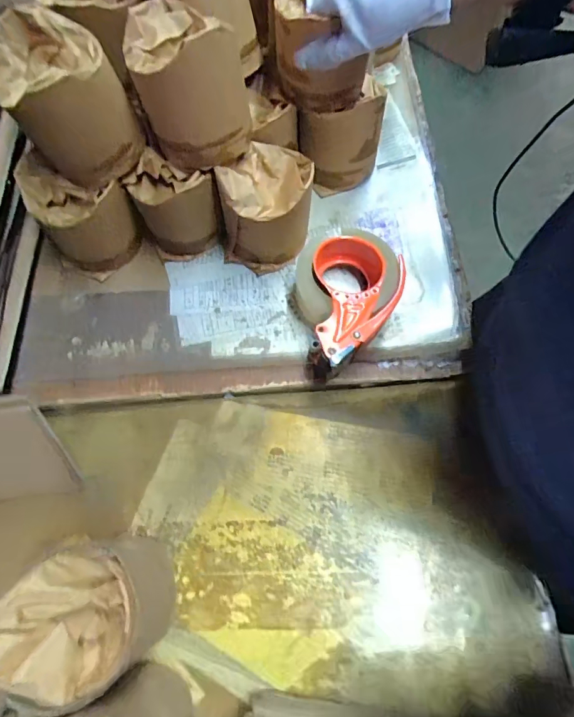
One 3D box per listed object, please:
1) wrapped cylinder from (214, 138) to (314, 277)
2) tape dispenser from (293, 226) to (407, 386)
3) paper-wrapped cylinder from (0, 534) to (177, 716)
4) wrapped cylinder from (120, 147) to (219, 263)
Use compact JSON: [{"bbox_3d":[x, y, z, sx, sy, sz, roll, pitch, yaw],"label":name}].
[{"bbox_3d":[-0.022,-0.176,0.500,0.102,0.108,0.109,5,71,1],"label":"wrapped cylinder"},{"bbox_3d":[0.075,-0.064,0.488,0.113,0.065,0.162,-4,71,-2],"label":"tape dispenser"},{"bbox_3d":[-0.161,0.212,0.366,0.107,0.119,0.111,-5,71,-2],"label":"paper-wrapped cylinder"},{"bbox_3d":[-0.128,-0.175,0.501,0.082,0.110,0.074,-30,74,-10],"label":"wrapped cylinder"}]

